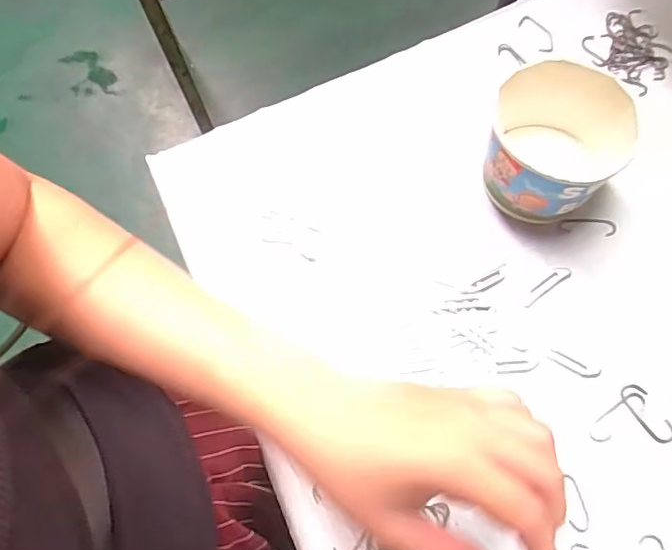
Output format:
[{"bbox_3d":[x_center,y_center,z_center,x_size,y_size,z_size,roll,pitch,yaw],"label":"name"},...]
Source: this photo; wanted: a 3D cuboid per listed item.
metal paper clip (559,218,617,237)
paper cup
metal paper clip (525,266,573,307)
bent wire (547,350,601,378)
[{"bbox_3d":[0.183,-0.035,0.414,0.039,0.004,0.011,6,69,5],"label":"metal paper clip"},{"bbox_3d":[0.148,-0.087,0.395,0.082,0.080,0.083,-1,68,3],"label":"paper cup"},{"bbox_3d":[0.147,0.007,0.400,0.042,0.004,0.011,-33,70,-10],"label":"metal paper clip"},{"bbox_3d":[0.158,0.060,0.379,0.033,0.004,0.009,26,72,12],"label":"bent wire"}]

